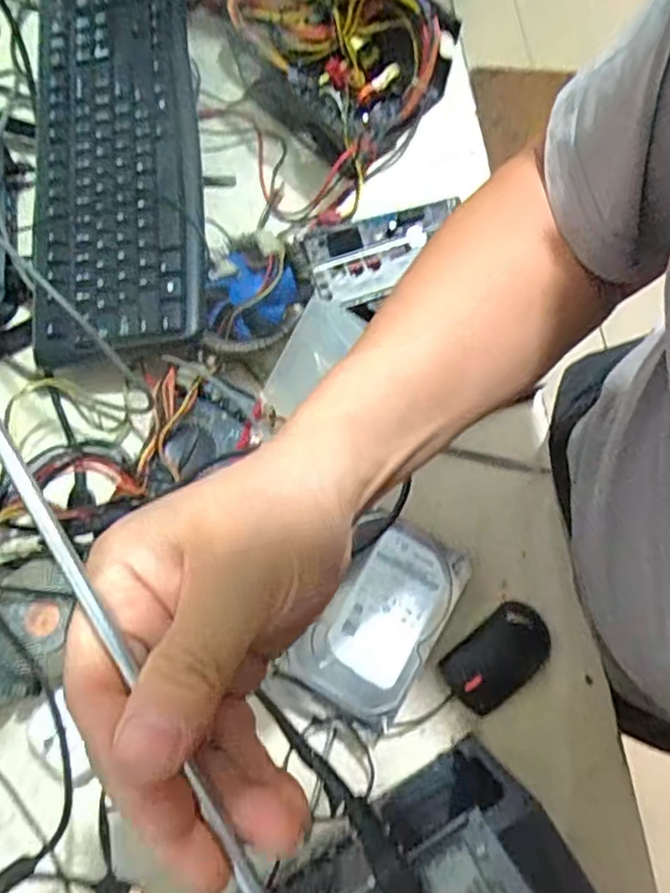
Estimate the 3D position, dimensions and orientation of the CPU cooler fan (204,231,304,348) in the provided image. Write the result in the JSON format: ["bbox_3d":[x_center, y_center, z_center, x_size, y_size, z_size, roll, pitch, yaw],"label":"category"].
[{"bbox_3d":[-0.070,-0.132,0.546,0.087,0.038,0.102,-4,76,-1],"label":"CPU cooler fan"}]

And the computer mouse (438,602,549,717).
[{"bbox_3d":[0.134,0.171,0.516,0.093,0.032,0.049,-39,79,-9],"label":"computer mouse"}]

